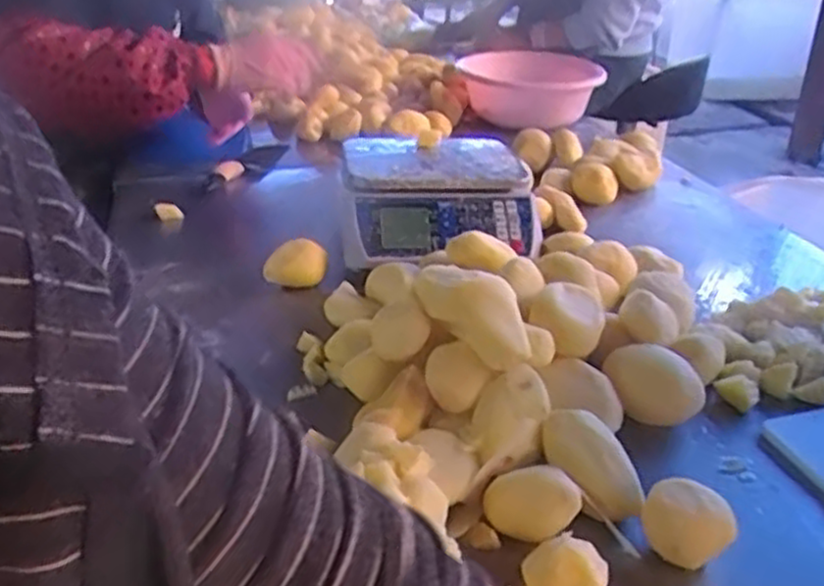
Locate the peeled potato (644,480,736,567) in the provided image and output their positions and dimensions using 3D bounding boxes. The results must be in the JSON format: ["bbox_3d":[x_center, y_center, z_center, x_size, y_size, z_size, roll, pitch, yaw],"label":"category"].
[{"bbox_3d":[0.191,0.164,0.536,0.058,0.052,0.043,13,33,23],"label":"peeled potato"}]

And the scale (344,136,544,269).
[{"bbox_3d":[0.028,-0.120,0.951,0.239,0.086,0.257,0,28,-1],"label":"scale"}]

